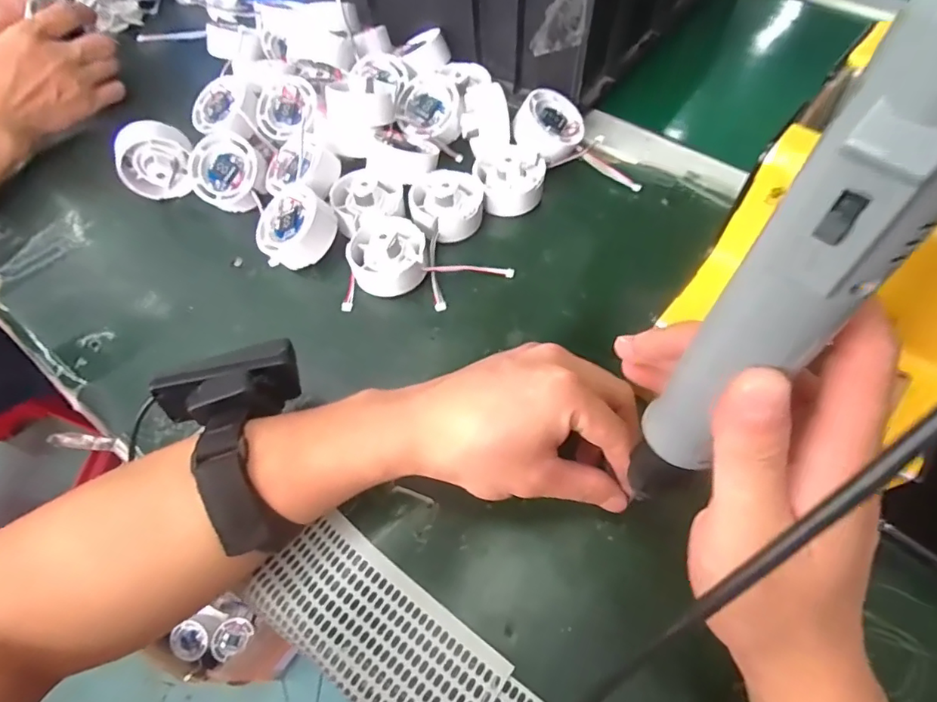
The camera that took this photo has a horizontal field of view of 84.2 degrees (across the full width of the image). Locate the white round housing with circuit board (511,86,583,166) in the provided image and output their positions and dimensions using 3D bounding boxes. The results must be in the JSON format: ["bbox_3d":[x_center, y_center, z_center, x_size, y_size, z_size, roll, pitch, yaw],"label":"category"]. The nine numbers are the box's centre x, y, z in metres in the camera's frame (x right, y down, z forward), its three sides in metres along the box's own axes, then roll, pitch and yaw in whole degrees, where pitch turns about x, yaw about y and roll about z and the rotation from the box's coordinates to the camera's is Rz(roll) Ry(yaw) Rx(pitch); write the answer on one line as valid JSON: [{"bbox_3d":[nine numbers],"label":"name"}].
[{"bbox_3d":[0.066,-0.181,0.424,0.051,0.039,0.057,37,65,18],"label":"white round housing with circuit board"}]

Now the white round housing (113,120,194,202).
[{"bbox_3d":[-0.244,-0.145,0.410,0.055,0.065,0.027,-28,63,-13],"label":"white round housing"}]

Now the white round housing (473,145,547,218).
[{"bbox_3d":[0.035,-0.136,0.409,0.053,0.029,0.052,-1,60,2],"label":"white round housing"}]

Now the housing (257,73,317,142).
[{"bbox_3d":[-0.154,-0.207,0.444,0.053,0.030,0.050,2,102,9],"label":"housing"}]

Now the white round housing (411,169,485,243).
[{"bbox_3d":[-0.016,-0.113,0.394,0.054,0.030,0.058,-3,60,1],"label":"white round housing"}]

